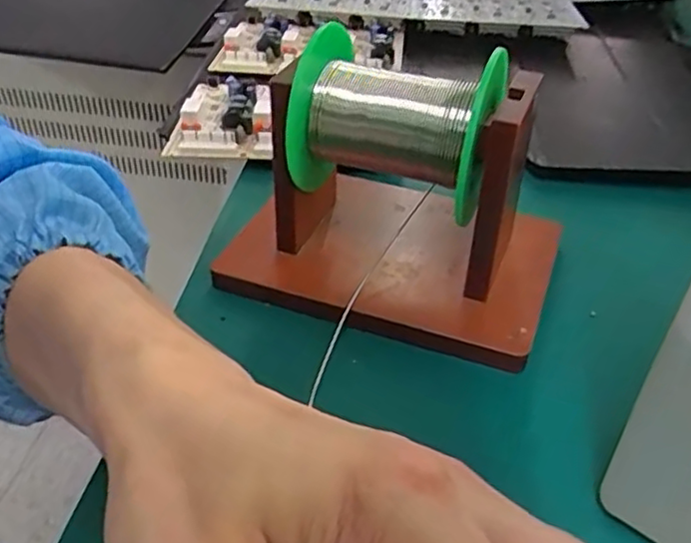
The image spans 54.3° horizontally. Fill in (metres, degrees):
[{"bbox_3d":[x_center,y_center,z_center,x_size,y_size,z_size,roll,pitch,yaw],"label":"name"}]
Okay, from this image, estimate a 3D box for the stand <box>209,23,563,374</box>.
[{"bbox_3d":[0.022,-0.041,0.282,0.135,0.082,0.089,15,40,17],"label":"stand"}]

